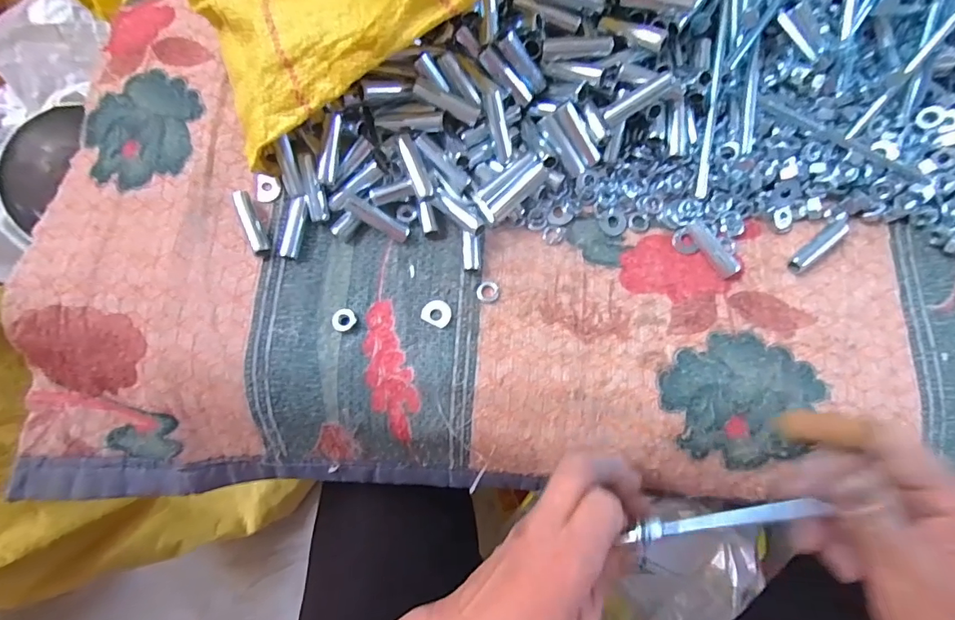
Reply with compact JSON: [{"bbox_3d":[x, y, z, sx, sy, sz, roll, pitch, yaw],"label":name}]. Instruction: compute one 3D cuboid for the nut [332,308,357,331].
[{"bbox_3d":[-0.083,0.006,0.290,0.014,0.005,0.014,0,79,0],"label":"nut"}]

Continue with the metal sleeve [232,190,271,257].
[{"bbox_3d":[-0.142,-0.055,0.294,0.009,0.010,0.043,-23,80,-4],"label":"metal sleeve"}]

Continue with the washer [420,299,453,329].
[{"bbox_3d":[-0.025,0.001,0.293,0.018,0.004,0.016,26,81,5],"label":"washer"}]

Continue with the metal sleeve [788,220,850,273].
[{"bbox_3d":[0.221,-0.042,0.302,0.045,0.012,0.011,-38,82,-7],"label":"metal sleeve"}]

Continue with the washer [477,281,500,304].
[{"bbox_3d":[0.007,-0.011,0.300,0.015,0.004,0.014,0,79,0],"label":"washer"}]

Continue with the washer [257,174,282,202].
[{"bbox_3d":[-0.136,-0.079,0.304,0.014,0.006,0.017,-1,90,-19],"label":"washer"}]

